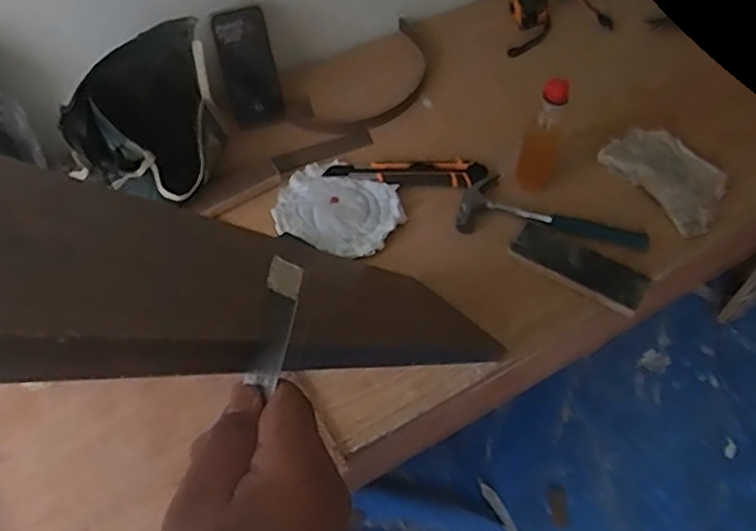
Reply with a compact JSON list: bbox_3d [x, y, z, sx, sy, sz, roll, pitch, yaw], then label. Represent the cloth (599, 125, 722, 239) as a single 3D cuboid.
[{"bbox_3d":[0.421,-0.130,0.956,0.124,0.016,0.184,-28,61,-16],"label":"cloth"}]

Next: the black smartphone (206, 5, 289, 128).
[{"bbox_3d":[-0.193,-0.293,1.001,0.084,0.171,0.013,-18,28,-11],"label":"black smartphone"}]

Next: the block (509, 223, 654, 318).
[{"bbox_3d":[0.265,0.000,0.875,0.175,0.011,0.070,28,62,17],"label":"block"}]

